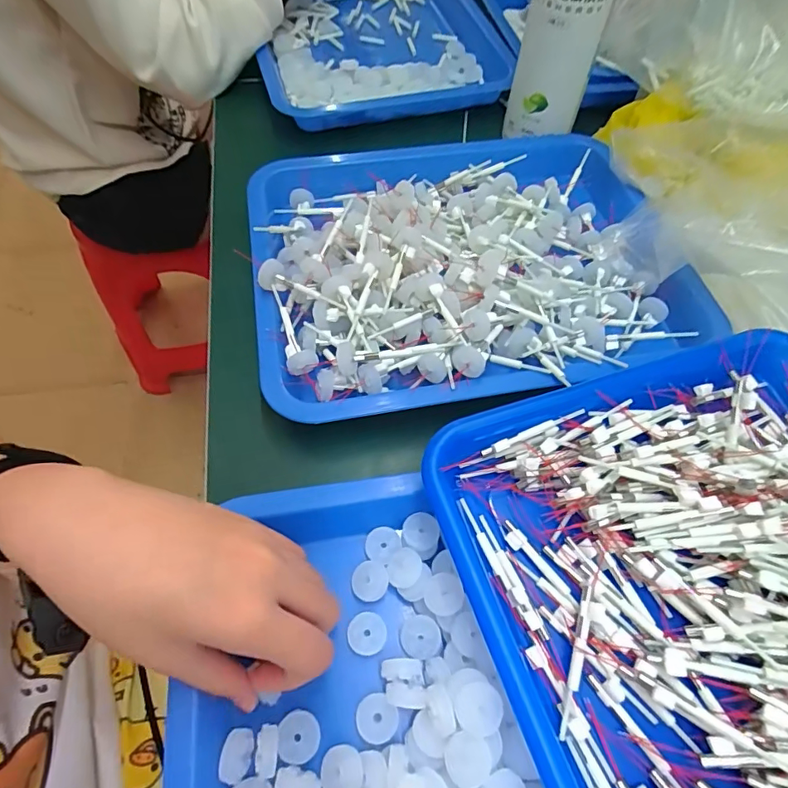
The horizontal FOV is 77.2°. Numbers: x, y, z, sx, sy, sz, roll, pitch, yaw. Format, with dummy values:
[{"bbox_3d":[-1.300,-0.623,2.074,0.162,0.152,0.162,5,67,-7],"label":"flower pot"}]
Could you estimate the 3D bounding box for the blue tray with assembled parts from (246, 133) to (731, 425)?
[{"bbox_3d":[0.054,-0.116,0.381,0.323,0.048,0.263,-9,60,-7],"label":"blue tray with assembled parts"}]

